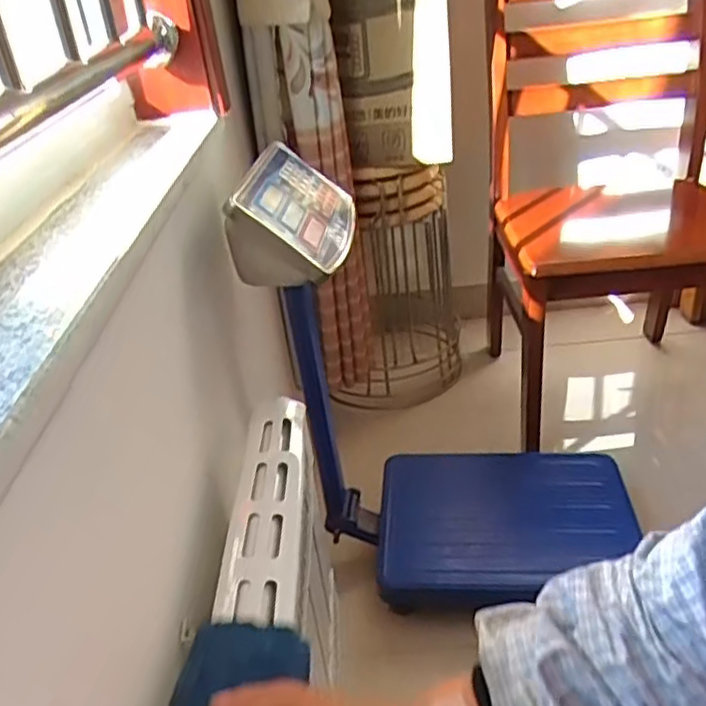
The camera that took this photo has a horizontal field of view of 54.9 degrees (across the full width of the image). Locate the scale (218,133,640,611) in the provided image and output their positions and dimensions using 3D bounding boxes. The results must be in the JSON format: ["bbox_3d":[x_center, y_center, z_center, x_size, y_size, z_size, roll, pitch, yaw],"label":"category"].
[{"bbox_3d":[0.148,0.030,0.965,0.510,0.619,0.276,-6,31,1],"label":"scale"}]

